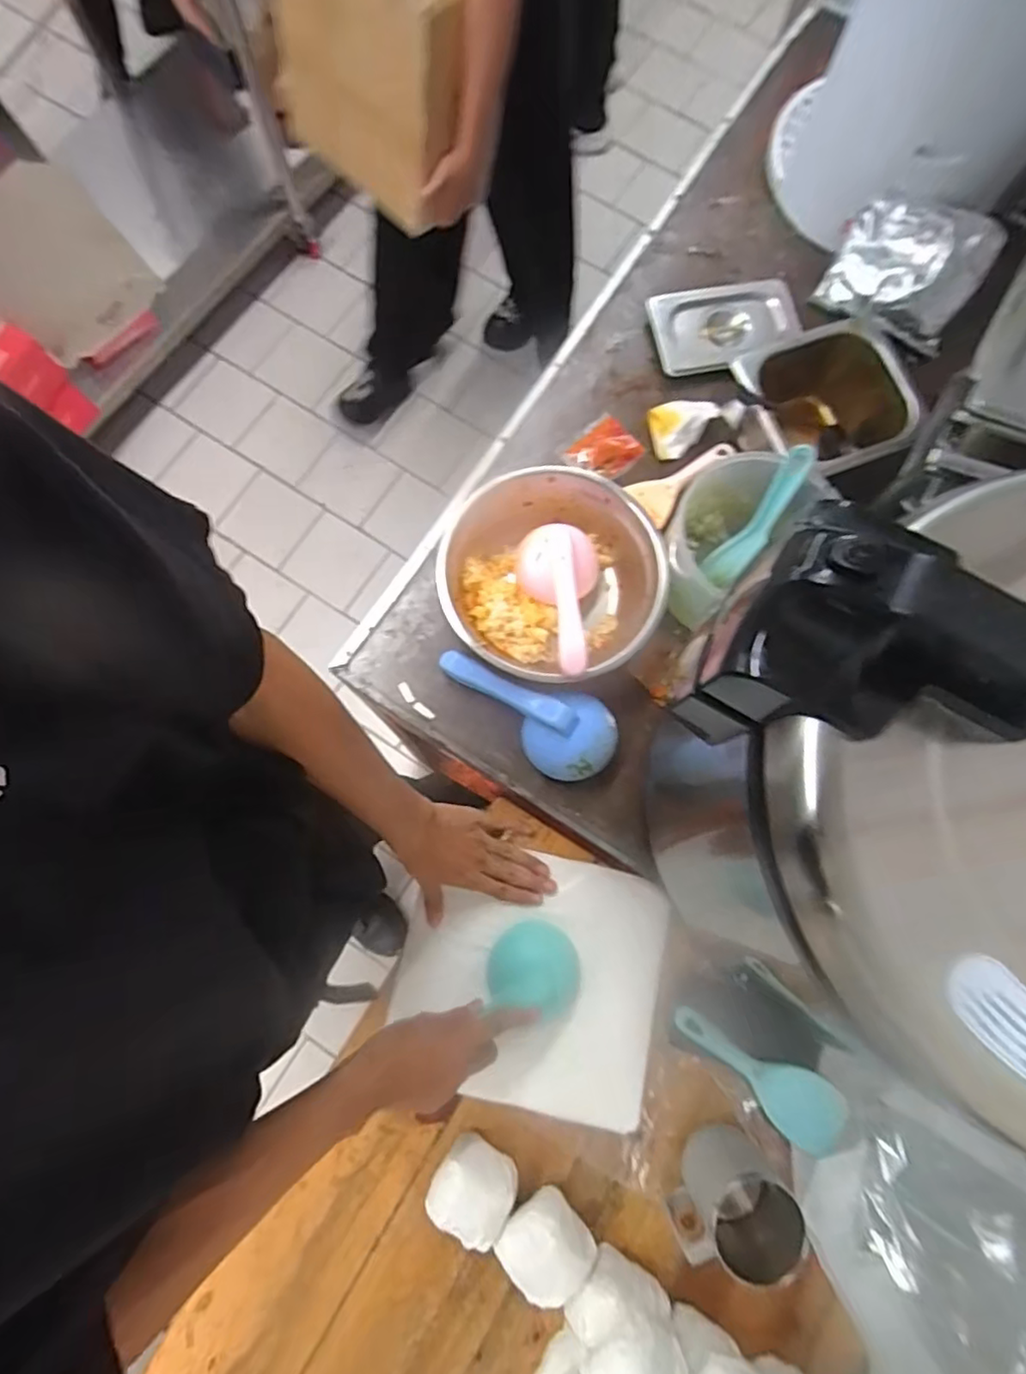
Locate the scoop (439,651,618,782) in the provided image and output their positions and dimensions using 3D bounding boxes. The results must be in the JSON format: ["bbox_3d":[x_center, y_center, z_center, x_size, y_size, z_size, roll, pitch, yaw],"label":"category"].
[{"bbox_3d":[0.007,0.033,0.644,0.199,0.068,0.080,23,79,3],"label":"scoop"}]

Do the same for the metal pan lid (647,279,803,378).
[{"bbox_3d":[0.263,-0.445,0.764,0.188,0.027,0.110,-11,79,-3],"label":"metal pan lid"}]

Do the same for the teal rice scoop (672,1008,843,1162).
[{"bbox_3d":[0.249,0.387,0.627,0.182,0.021,0.067,38,80,6],"label":"teal rice scoop"}]

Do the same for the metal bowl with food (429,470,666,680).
[{"bbox_3d":[0.039,-0.116,0.672,0.221,0.074,0.231,0,79,-1],"label":"metal bowl with food"}]

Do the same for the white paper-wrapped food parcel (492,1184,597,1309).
[{"bbox_3d":[0.032,0.536,0.594,0.078,0.046,0.071,-31,81,-7],"label":"white paper-wrapped food parcel"}]

